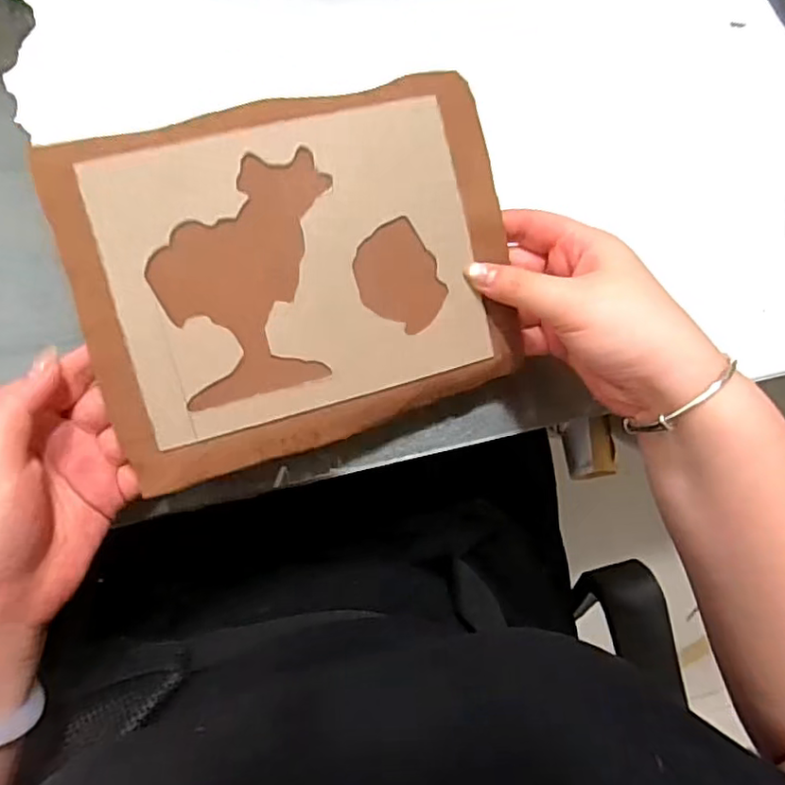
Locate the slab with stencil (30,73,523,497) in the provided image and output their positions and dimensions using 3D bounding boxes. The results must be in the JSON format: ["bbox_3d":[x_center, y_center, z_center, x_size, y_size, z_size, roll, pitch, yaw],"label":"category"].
[{"bbox_3d":[-0.046,-0.063,0.331,0.226,0.008,0.175,-16,98,-10],"label":"slab with stencil"}]

